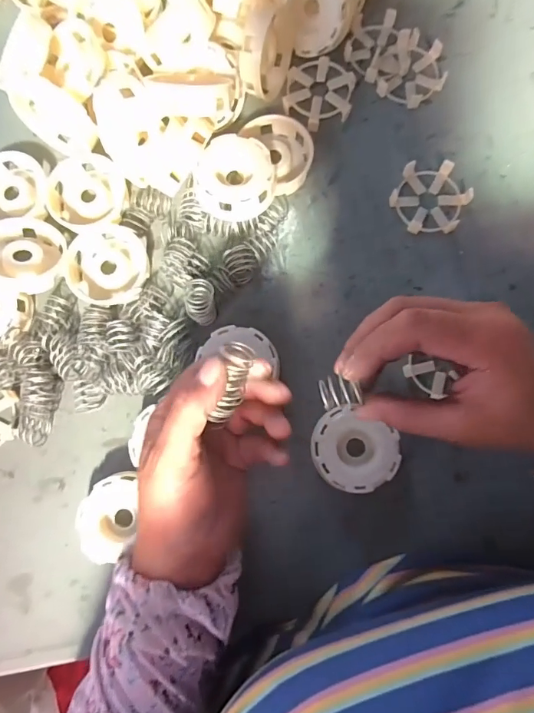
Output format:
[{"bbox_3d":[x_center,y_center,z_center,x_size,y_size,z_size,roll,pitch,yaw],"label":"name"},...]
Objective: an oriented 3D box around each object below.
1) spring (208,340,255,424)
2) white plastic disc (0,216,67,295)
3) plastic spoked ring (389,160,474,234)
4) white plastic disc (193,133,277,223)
[{"bbox_3d":[-0.021,0.016,0.264,0.018,0.015,0.047,9,89,4],"label":"spring"},{"bbox_3d":[-0.206,-0.088,0.364,0.069,0.028,0.064,26,64,11],"label":"white plastic disc"},{"bbox_3d":[0.139,-0.135,0.368,0.065,0.011,0.059,-4,81,3],"label":"plastic spoked ring"},{"bbox_3d":[-0.025,-0.144,0.348,0.063,0.012,0.067,-6,83,0],"label":"white plastic disc"}]

